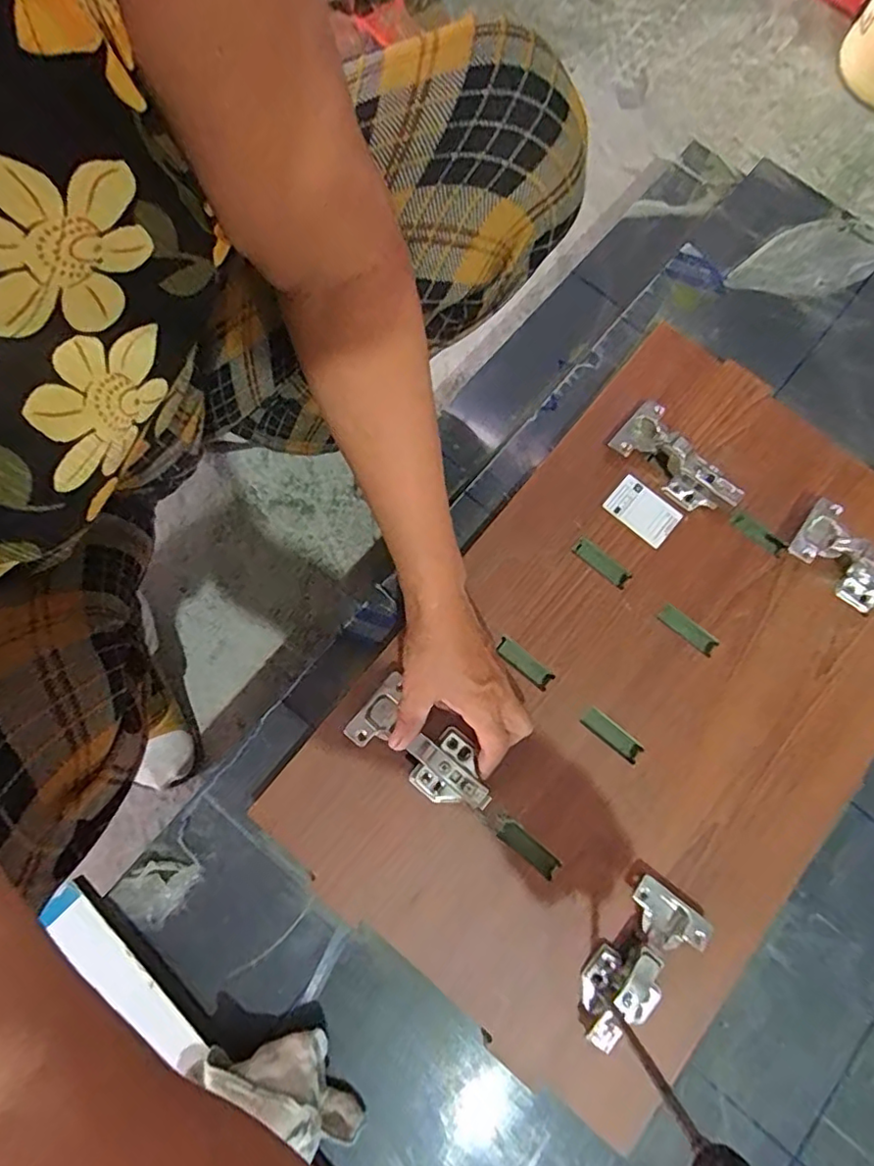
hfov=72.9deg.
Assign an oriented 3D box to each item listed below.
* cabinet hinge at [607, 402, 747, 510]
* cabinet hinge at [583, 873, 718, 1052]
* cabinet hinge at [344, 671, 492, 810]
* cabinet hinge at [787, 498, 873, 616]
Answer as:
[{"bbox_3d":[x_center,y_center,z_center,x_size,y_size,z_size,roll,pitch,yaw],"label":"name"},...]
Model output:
[{"bbox_3d":[0.210,-0.104,0.517,0.113,0.032,0.050,42,80,9],"label":"cabinet hinge"},{"bbox_3d":[0.146,0.281,0.433,0.056,0.032,0.118,38,80,7],"label":"cabinet hinge"},{"bbox_3d":[-0.009,0.129,0.459,0.117,0.024,0.054,36,80,9],"label":"cabinet hinge"},{"bbox_3d":[0.351,-0.015,0.494,0.059,0.032,0.117,-37,81,-8],"label":"cabinet hinge"}]

